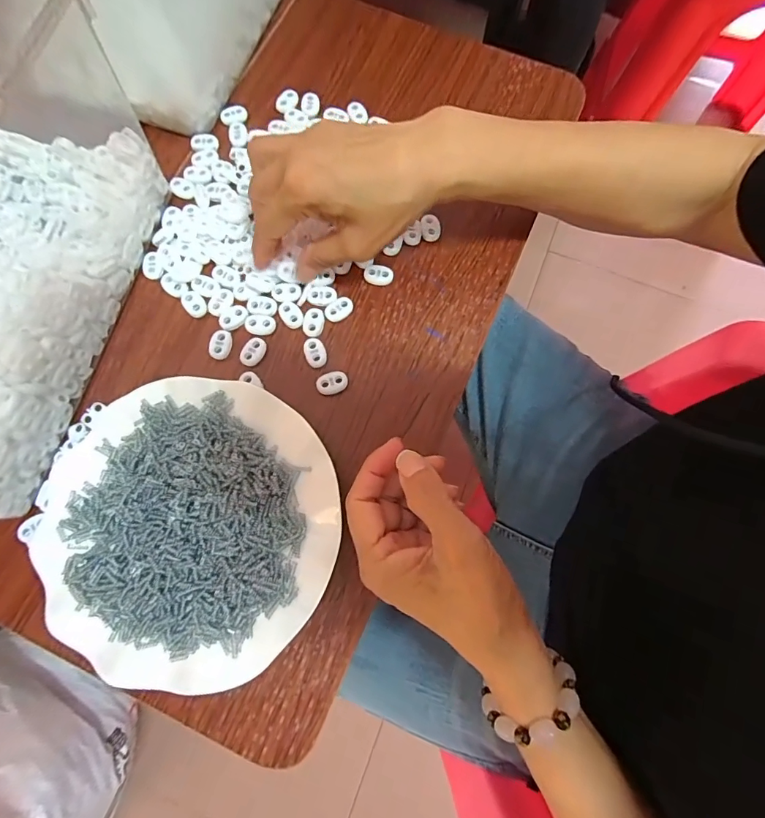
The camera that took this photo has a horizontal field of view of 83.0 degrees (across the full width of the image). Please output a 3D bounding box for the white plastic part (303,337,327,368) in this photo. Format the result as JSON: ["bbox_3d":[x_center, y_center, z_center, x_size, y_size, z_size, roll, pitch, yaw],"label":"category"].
[{"bbox_3d":[-0.050,-0.042,0.322,0.015,0.006,0.023,-14,77,-4],"label":"white plastic part"}]

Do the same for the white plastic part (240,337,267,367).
[{"bbox_3d":[-0.096,-0.043,0.321,0.015,0.004,0.022,22,77,5],"label":"white plastic part"}]

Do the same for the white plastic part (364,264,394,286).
[{"bbox_3d":[-0.003,-0.104,0.337,0.023,0.008,0.014,7,76,1],"label":"white plastic part"}]

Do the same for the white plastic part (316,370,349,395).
[{"bbox_3d":[-0.037,-0.020,0.316,0.024,0.005,0.017,-18,77,-5],"label":"white plastic part"}]

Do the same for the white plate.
[{"bbox_3d":[-0.124,0.073,0.283,0.188,0.024,0.177,0,76,-1],"label":"white plate"}]

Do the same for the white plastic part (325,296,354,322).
[{"bbox_3d":[-0.033,-0.076,0.329,0.023,0.004,0.015,-42,80,-10],"label":"white plastic part"}]

